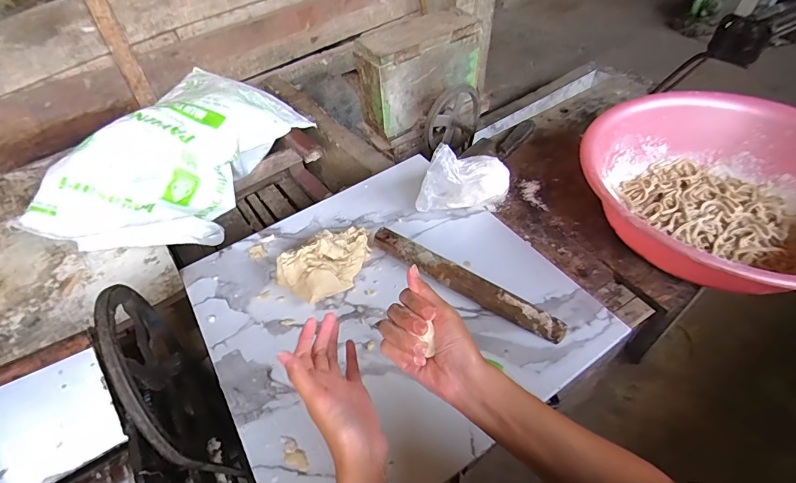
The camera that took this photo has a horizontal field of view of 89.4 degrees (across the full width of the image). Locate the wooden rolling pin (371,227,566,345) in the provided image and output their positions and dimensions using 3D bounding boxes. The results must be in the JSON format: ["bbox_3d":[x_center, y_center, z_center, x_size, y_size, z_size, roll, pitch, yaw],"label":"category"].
[{"bbox_3d":[0.094,0.059,0.594,0.301,0.035,0.032,26,55,23],"label":"wooden rolling pin"}]

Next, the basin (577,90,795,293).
[{"bbox_3d":[0.497,-0.065,0.620,0.400,0.137,0.388,-1,49,2],"label":"basin"}]

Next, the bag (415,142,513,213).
[{"bbox_3d":[0.113,-0.106,0.685,0.170,0.121,0.069,-16,50,-11],"label":"bag"}]

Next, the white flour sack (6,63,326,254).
[{"bbox_3d":[-0.563,-0.240,1.067,0.403,0.175,0.657,12,51,13],"label":"white flour sack"}]

